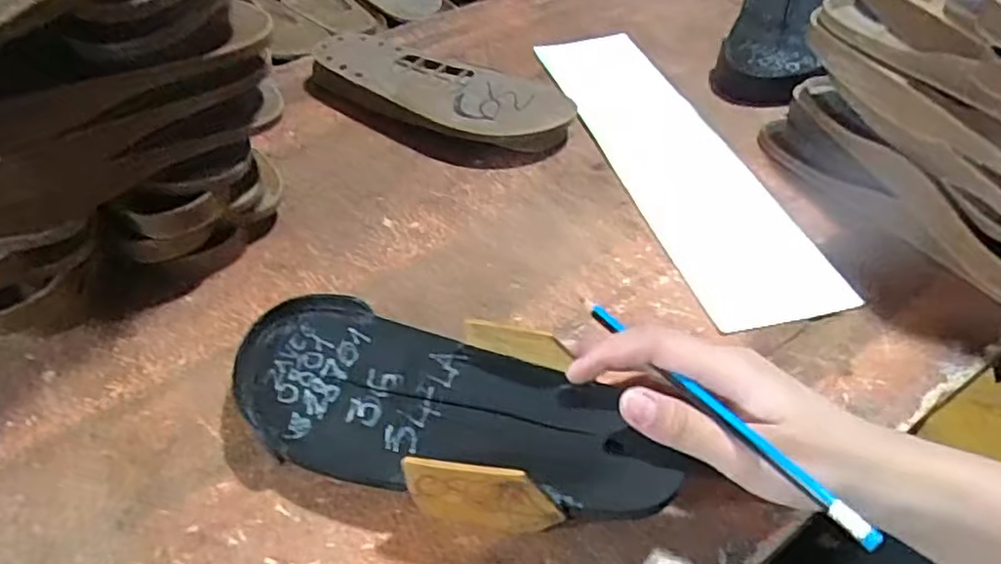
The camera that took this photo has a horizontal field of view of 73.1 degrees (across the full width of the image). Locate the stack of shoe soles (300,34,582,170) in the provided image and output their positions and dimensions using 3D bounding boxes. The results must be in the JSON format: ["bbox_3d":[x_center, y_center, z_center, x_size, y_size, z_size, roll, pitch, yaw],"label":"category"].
[{"bbox_3d":[-0.055,-0.164,0.590,0.243,0.038,0.112,28,52,25],"label":"stack of shoe soles"}]

